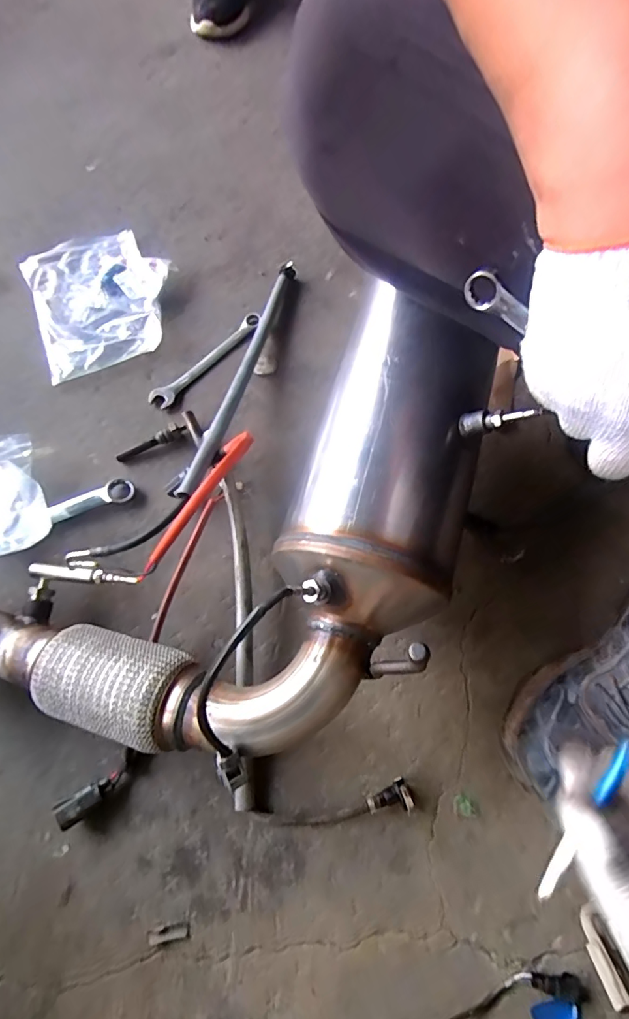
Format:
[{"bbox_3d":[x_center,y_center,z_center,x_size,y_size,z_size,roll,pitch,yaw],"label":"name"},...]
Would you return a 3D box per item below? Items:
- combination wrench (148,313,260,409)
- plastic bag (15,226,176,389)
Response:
[{"bbox_3d":[-0.143,-0.200,0.633,0.029,0.010,0.184,37,73,13],"label":"combination wrench"},{"bbox_3d":[-0.302,-0.309,0.675,0.188,0.019,0.252,-23,70,-11],"label":"plastic bag"}]

